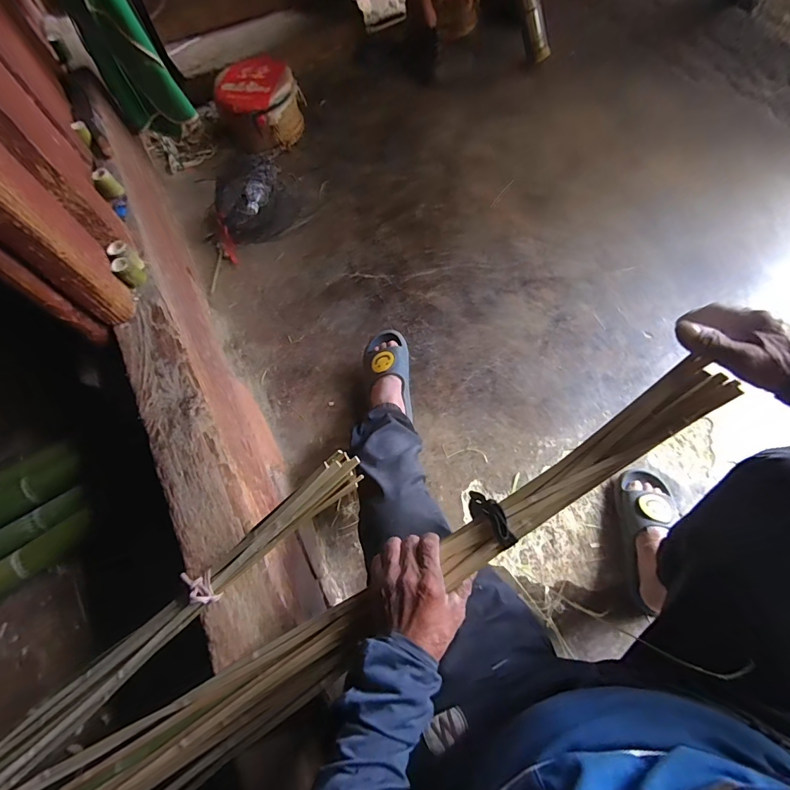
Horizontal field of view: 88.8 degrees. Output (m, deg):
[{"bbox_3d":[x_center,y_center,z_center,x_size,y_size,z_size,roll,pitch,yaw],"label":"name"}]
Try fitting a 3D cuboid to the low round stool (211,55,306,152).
[{"bbox_3d":[-0.445,-0.963,1.361,0.277,0.194,0.254,-3,64,6],"label":"low round stool"}]

